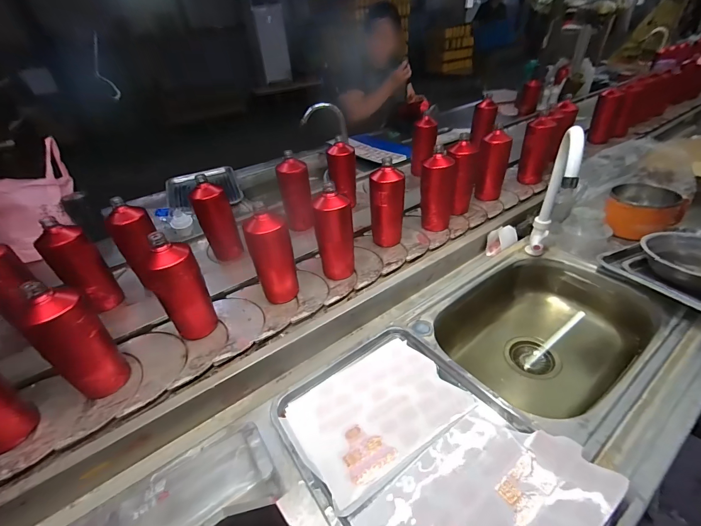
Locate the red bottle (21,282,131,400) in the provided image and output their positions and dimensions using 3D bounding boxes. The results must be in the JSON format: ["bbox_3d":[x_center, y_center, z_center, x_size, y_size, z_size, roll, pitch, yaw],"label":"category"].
[{"bbox_3d":[-0.433,0.130,0.525,0.060,0.215,0.074,9,38,14],"label":"red bottle"}]

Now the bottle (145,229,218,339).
[{"bbox_3d":[-0.307,0.056,0.602,0.078,0.208,0.059,-1,37,3],"label":"bottle"}]

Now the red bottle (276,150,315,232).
[{"bbox_3d":[-0.149,-0.190,0.904,0.080,0.187,0.070,-13,38,-12],"label":"red bottle"}]

